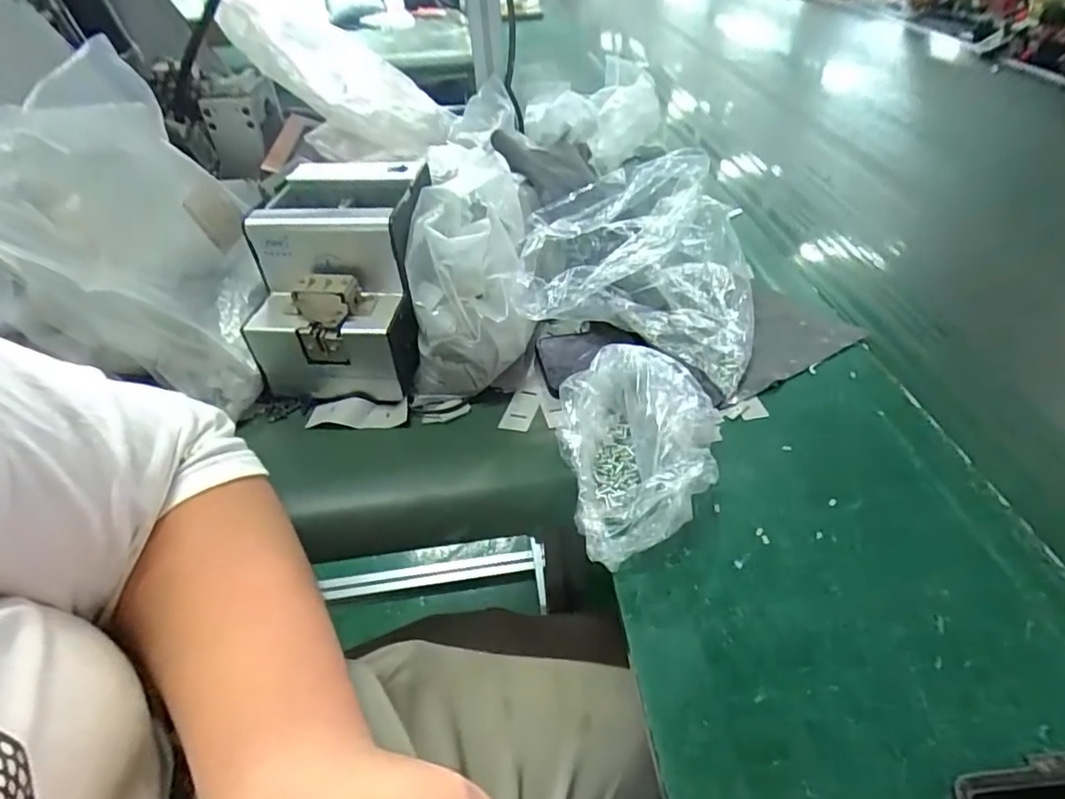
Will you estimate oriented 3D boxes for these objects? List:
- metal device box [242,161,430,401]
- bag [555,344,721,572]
[{"bbox_3d":[-0.167,-0.111,0.527,0.133,0.140,0.177,0,42,3],"label":"metal device box"},{"bbox_3d":[0.068,0.037,0.423,0.122,0.063,0.153,13,45,17],"label":"bag"}]

